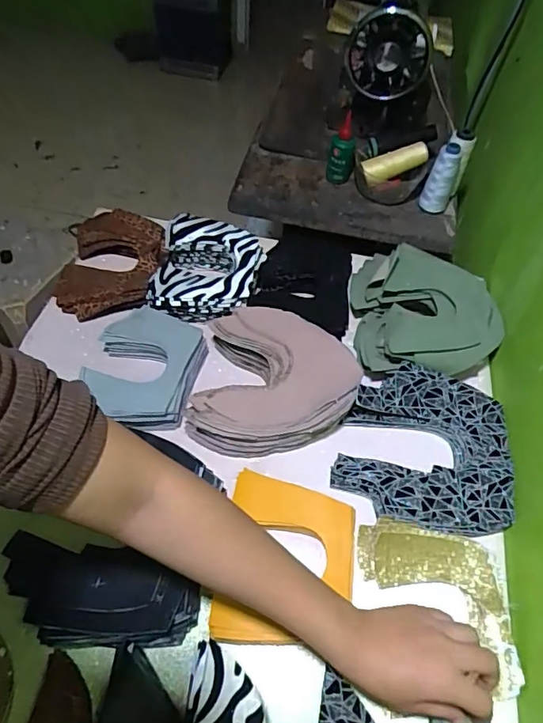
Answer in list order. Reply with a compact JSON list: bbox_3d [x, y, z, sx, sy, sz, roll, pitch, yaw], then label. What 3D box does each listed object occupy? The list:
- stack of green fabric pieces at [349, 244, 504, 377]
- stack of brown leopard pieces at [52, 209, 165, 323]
[{"bbox_3d":[0.202,-0.065,0.651,0.176,0.059,0.173,1,55,-4],"label":"stack of green fabric pieces"},{"bbox_3d":[-0.229,-0.140,0.714,0.138,0.040,0.178,6,55,-1],"label":"stack of brown leopard pieces"}]

